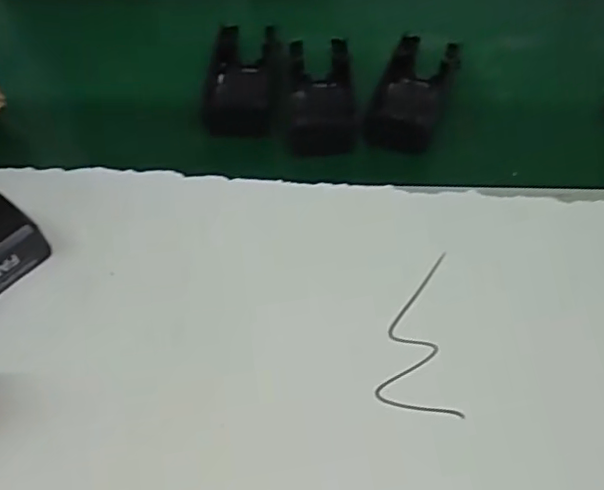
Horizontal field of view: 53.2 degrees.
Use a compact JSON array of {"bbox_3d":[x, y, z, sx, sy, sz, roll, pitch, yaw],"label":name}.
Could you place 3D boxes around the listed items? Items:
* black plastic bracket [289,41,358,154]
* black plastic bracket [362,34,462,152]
[{"bbox_3d":[0.013,-0.105,0.419,0.044,0.025,0.096,-3,52,-2],"label":"black plastic bracket"},{"bbox_3d":[0.078,-0.108,0.421,0.045,0.023,0.105,15,54,12],"label":"black plastic bracket"}]

